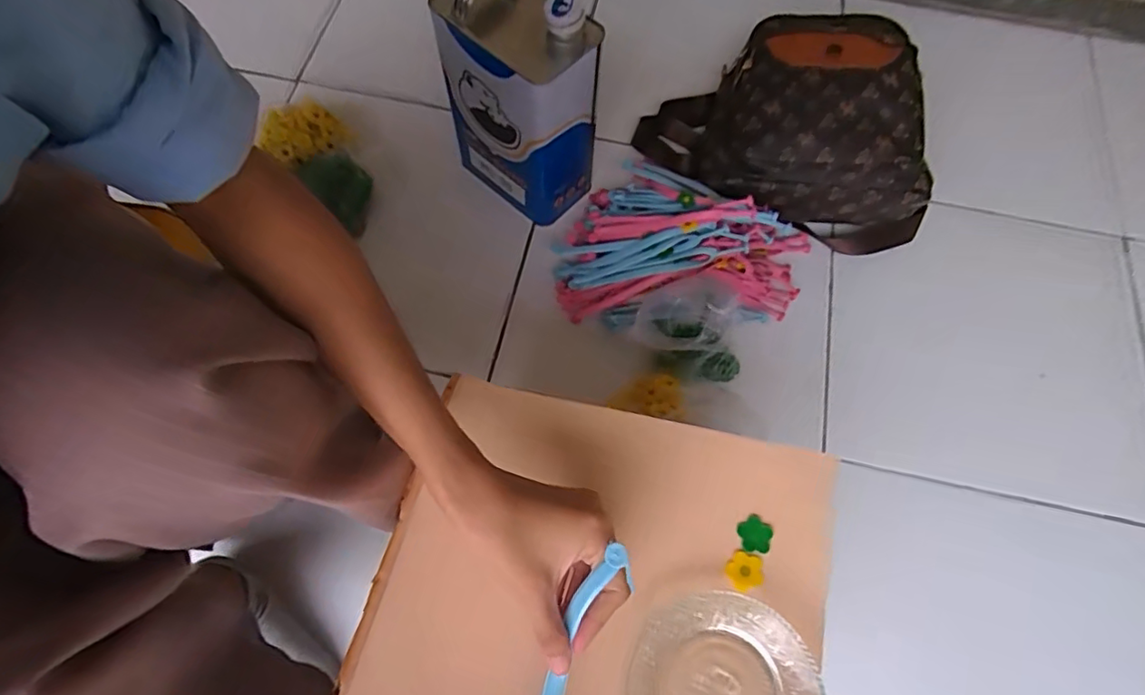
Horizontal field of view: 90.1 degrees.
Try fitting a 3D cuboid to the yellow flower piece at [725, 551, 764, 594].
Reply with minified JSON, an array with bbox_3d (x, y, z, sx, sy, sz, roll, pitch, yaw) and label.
[{"bbox_3d":[0.116,0.149,0.381,0.024,0.004,0.023,1,68,-2],"label":"yellow flower piece"}]

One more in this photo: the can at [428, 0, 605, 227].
[{"bbox_3d":[-0.061,-0.290,0.665,0.169,0.253,0.101,39,71,13],"label":"can"}]

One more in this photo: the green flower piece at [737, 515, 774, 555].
[{"bbox_3d":[0.124,0.127,0.385,0.023,0.004,0.023,1,68,-2],"label":"green flower piece"}]

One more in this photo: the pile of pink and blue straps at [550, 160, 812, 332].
[{"bbox_3d":[0.144,-0.130,0.696,0.307,0.101,0.205,9,68,1],"label":"pile of pink and blue straps"}]

